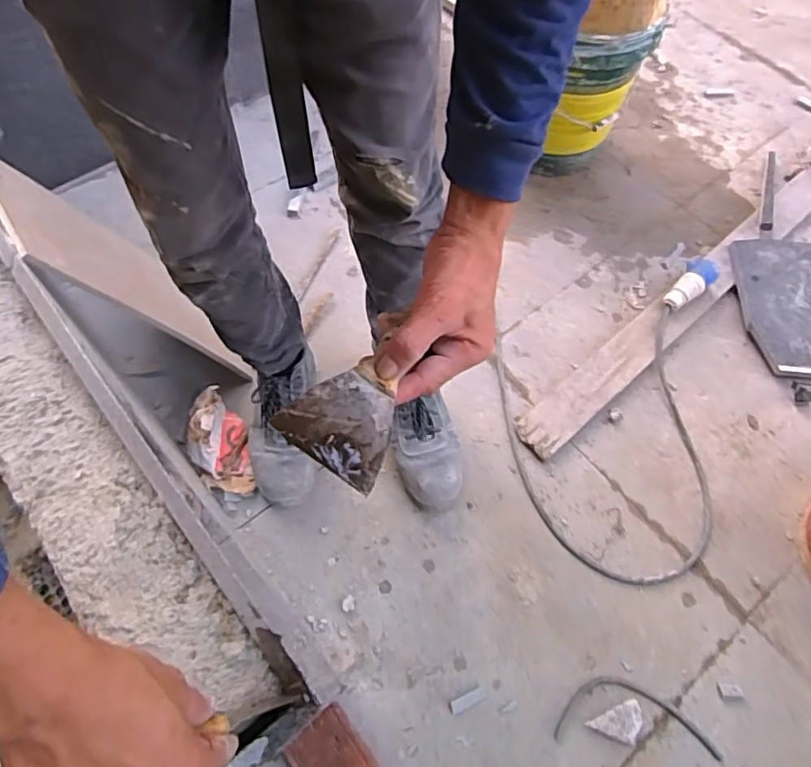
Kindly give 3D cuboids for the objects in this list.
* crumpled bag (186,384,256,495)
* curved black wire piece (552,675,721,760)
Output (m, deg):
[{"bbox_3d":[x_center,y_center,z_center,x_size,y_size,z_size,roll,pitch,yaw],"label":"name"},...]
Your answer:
[{"bbox_3d":[-0.307,0.092,0.915,0.085,0.072,0.175,-14,64,-8],"label":"crumpled bag"},{"bbox_3d":[0.321,0.467,0.794,0.221,0.009,0.083,6,63,1],"label":"curved black wire piece"}]

